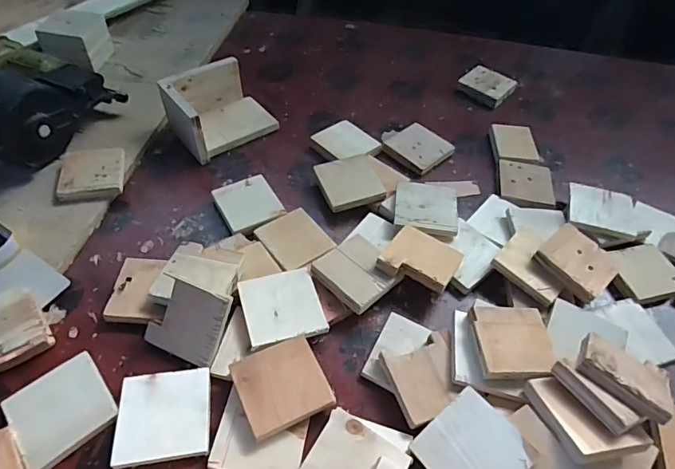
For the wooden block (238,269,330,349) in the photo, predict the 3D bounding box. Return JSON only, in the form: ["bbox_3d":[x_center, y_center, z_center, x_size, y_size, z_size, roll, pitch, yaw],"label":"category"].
[{"bbox_3d":[-0.067,0.088,0.561,0.092,0.012,0.095,-11,52,-16],"label":"wooden block"}]

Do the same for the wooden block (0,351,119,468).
[{"bbox_3d":[-0.289,0.183,0.480,0.089,0.010,0.094,-31,60,-28],"label":"wooden block"}]

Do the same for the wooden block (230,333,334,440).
[{"bbox_3d":[-0.059,0.160,0.494,0.090,0.012,0.084,-17,54,-20],"label":"wooden block"}]

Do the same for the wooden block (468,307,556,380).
[{"bbox_3d":[0.201,0.121,0.524,0.087,0.017,0.086,2,50,-6],"label":"wooden block"}]

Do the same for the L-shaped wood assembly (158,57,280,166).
[{"bbox_3d":[-0.199,-0.217,0.773,0.159,0.077,0.123,-30,60,-28],"label":"L-shaped wood assembly"}]

